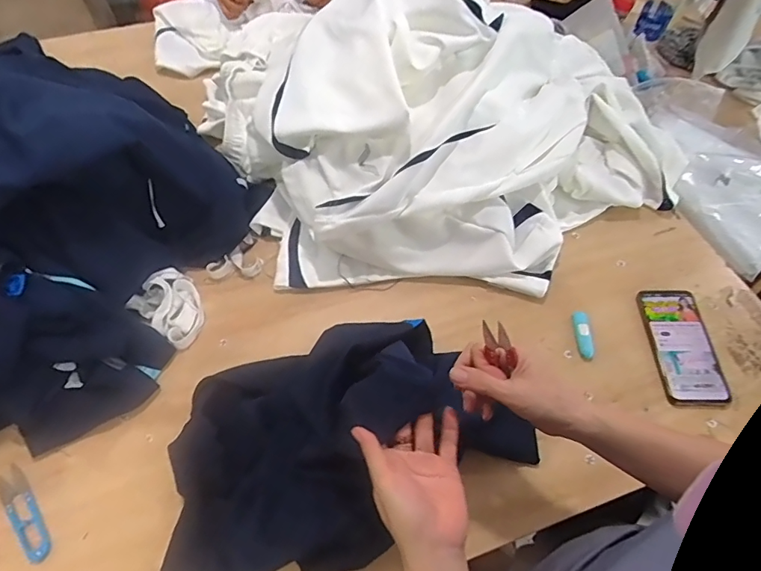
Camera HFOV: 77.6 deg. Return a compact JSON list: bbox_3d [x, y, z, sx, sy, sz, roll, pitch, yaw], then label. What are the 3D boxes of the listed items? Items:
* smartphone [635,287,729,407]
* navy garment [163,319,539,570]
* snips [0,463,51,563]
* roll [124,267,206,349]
[{"bbox_3d":[0.408,0.079,0.641,0.078,0.017,0.166,1,58,0],"label":"smartphone"},{"bbox_3d":[-0.066,0.141,0.488,0.327,0.157,0.253,-17,60,-11],"label":"navy garment"},{"bbox_3d":[-0.409,0.259,0.540,0.030,0.004,0.120,-36,65,-21],"label":"snips"},{"bbox_3d":[-0.288,0.027,0.663,0.101,0.036,0.082,32,63,18],"label":"roll"}]

